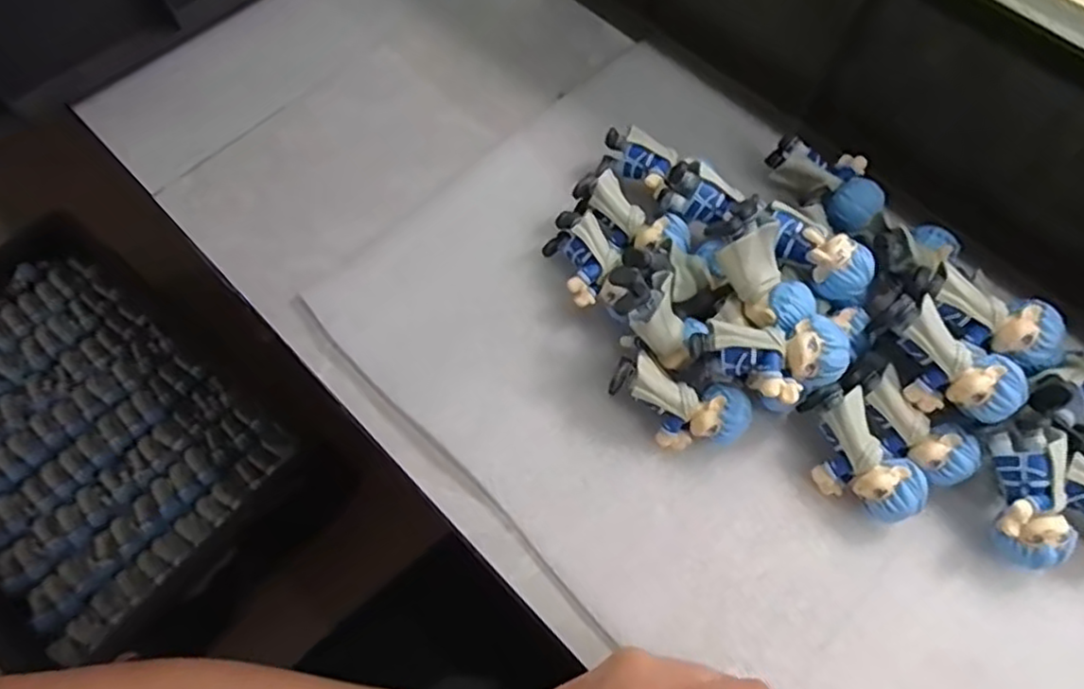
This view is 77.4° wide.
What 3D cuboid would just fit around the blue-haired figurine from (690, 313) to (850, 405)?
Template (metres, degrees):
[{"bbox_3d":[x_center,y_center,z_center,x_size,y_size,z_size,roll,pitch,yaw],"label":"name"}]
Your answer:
[{"bbox_3d":[0.095,0.007,0.283,0.059,0.020,0.033,-2,66,0],"label":"blue-haired figurine"}]

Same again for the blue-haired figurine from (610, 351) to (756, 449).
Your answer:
[{"bbox_3d":[0.060,0.029,0.304,0.061,0.032,0.027,20,69,11],"label":"blue-haired figurine"}]

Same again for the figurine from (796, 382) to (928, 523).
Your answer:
[{"bbox_3d":[0.134,0.050,0.295,0.030,0.031,0.061,-30,68,-10],"label":"figurine"}]

